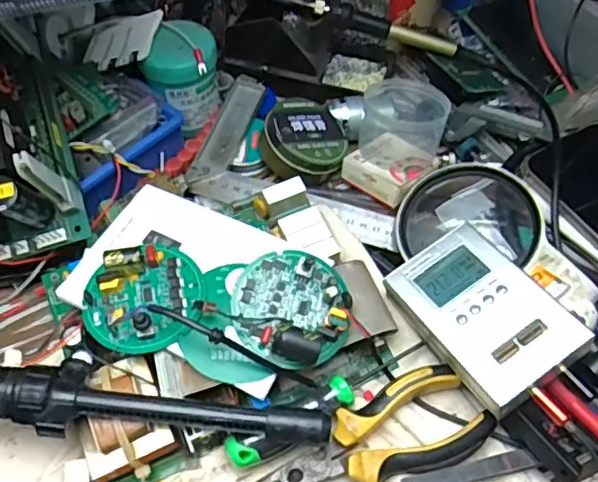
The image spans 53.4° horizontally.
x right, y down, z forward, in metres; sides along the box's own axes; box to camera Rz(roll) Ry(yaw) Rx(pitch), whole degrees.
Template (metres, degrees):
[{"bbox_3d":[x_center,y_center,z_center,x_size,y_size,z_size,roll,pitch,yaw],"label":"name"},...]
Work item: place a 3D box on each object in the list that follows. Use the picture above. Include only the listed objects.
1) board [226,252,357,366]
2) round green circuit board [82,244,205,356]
[{"bbox_3d":[-0.003,0.037,0.354,0.068,0.023,0.070,0,55,-1],"label":"board"},{"bbox_3d":[-0.091,0.033,0.349,0.069,0.023,0.060,-22,58,-15],"label":"round green circuit board"}]

